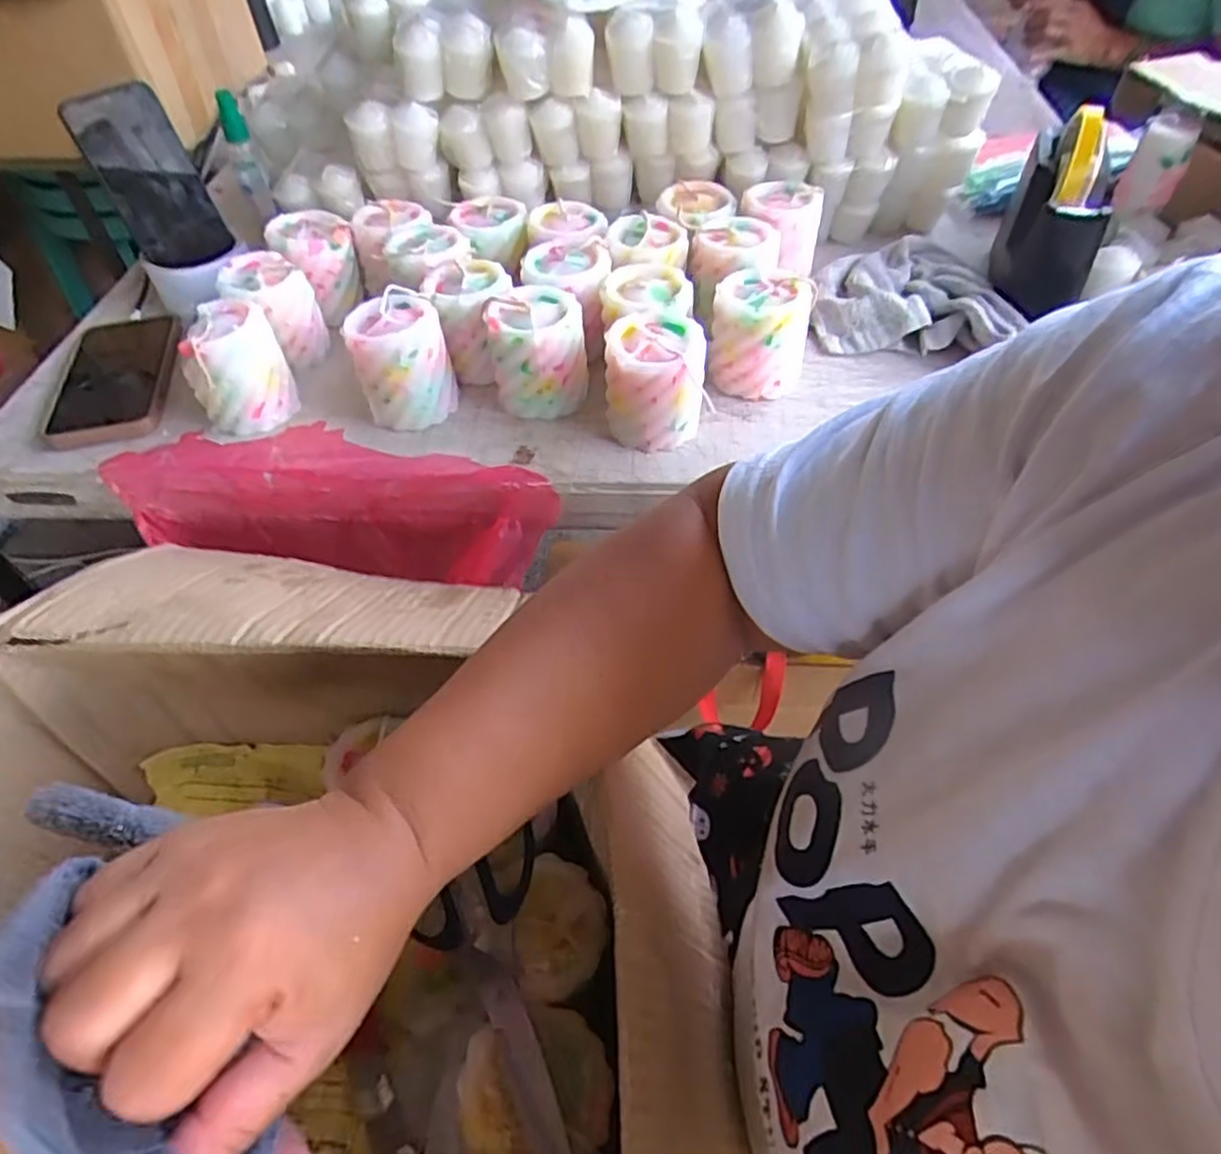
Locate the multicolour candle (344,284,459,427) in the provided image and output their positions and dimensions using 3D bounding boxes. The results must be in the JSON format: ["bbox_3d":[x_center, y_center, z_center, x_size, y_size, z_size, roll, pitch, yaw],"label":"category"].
[{"bbox_3d":[-0.154,-0.160,0.538,0.066,0.073,0.065,-21,52,-14],"label":"multicolour candle"}]

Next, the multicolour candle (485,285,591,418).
[{"bbox_3d":[-0.053,-0.165,0.537,0.068,0.073,0.067,-8,51,-3],"label":"multicolour candle"}]

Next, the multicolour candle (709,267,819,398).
[{"bbox_3d":[0.111,-0.183,0.542,0.068,0.070,0.064,10,52,11],"label":"multicolour candle"}]

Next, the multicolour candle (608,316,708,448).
[{"bbox_3d":[0.030,-0.136,0.511,0.070,0.074,0.067,0,51,3],"label":"multicolour candle"}]

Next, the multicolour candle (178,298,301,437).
[{"bbox_3d":[-0.278,-0.156,0.540,0.066,0.071,0.068,-22,53,-14],"label":"multicolour candle"}]

